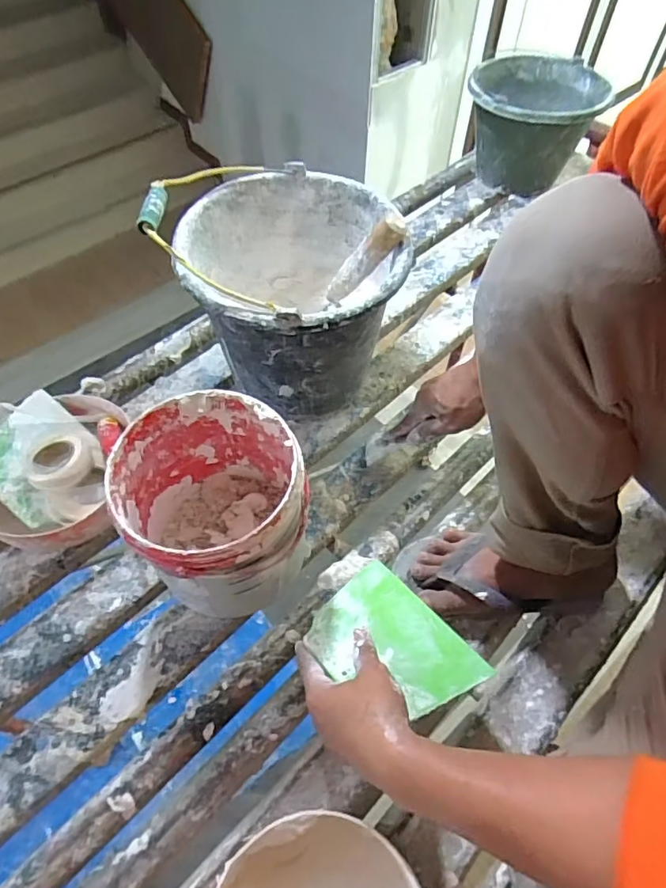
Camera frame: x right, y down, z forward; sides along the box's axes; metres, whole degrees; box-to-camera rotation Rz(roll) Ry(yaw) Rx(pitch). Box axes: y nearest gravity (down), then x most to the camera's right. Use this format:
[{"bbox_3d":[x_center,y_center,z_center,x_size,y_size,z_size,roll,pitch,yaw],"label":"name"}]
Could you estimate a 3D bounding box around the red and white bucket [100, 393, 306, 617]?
[{"bbox_3d":[-0.118,0.071,0.572,0.168,0.192,0.174,0,57,-1],"label":"red and white bucket"}]

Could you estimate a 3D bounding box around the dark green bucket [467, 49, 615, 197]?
[{"bbox_3d":[0.374,-0.609,1.056,0.236,0.170,0.243,0,57,-1],"label":"dark green bucket"}]

